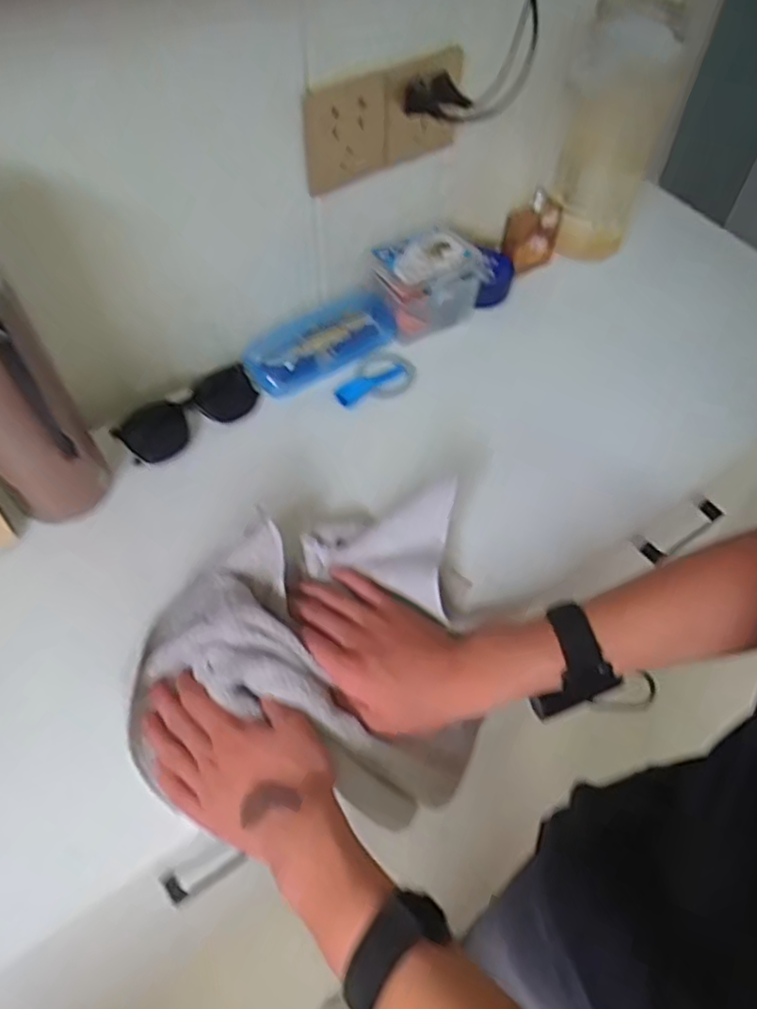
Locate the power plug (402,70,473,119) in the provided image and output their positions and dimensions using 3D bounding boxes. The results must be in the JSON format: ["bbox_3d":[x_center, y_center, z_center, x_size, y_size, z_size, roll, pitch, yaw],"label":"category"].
[{"bbox_3d":[0.050,-0.370,0.613,0.054,0.020,0.041,-26,80,-6],"label":"power plug"}]

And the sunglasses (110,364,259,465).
[{"bbox_3d":[-0.182,-0.084,0.649,0.138,0.023,0.053,-34,93,-27],"label":"sunglasses"}]

